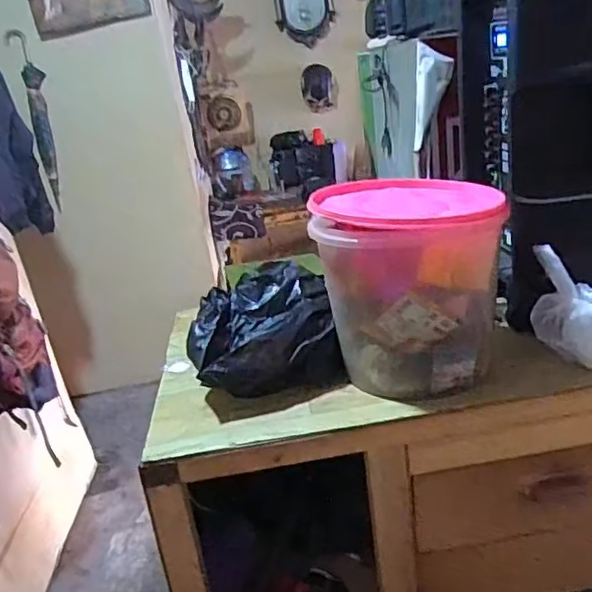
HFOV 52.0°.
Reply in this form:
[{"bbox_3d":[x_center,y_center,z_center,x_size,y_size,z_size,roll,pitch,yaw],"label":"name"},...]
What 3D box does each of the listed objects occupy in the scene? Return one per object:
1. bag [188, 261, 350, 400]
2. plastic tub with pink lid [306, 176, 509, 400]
[{"bbox_3d":[-0.052,0.057,0.899,0.220,0.140,0.170,-18,23,-20],"label":"bag"},{"bbox_3d":[0.160,-0.022,0.838,0.239,0.240,0.213,-6,22,10],"label":"plastic tub with pink lid"}]

